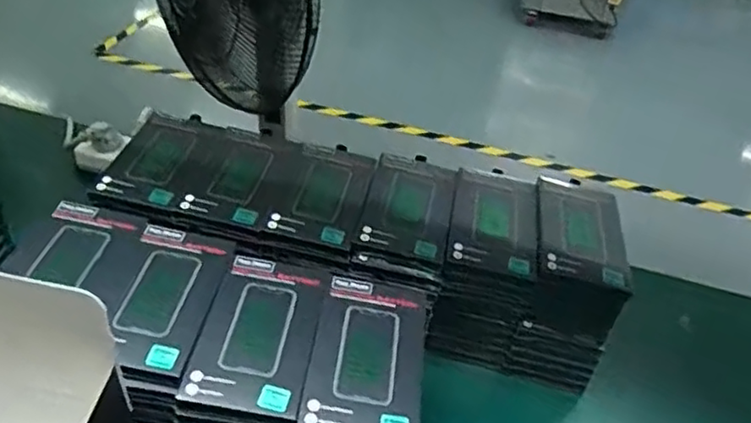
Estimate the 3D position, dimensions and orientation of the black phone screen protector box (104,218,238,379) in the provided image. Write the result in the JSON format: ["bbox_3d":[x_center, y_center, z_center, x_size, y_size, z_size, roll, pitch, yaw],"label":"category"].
[{"bbox_3d":[-0.157,0.059,0.480,0.075,0.011,0.141,7,40,1],"label":"black phone screen protector box"}]

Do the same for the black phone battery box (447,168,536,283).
[{"bbox_3d":[0.109,0.008,0.589,0.075,0.010,0.137,10,40,4],"label":"black phone battery box"}]

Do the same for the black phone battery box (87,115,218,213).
[{"bbox_3d":[-0.202,-0.054,0.609,0.079,0.011,0.134,11,40,5],"label":"black phone battery box"}]

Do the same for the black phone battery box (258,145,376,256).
[{"bbox_3d":[-0.047,-0.018,0.581,0.078,0.010,0.125,11,40,5],"label":"black phone battery box"}]

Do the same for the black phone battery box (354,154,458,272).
[{"bbox_3d":[0.031,-0.006,0.579,0.074,0.006,0.142,11,40,5],"label":"black phone battery box"}]

